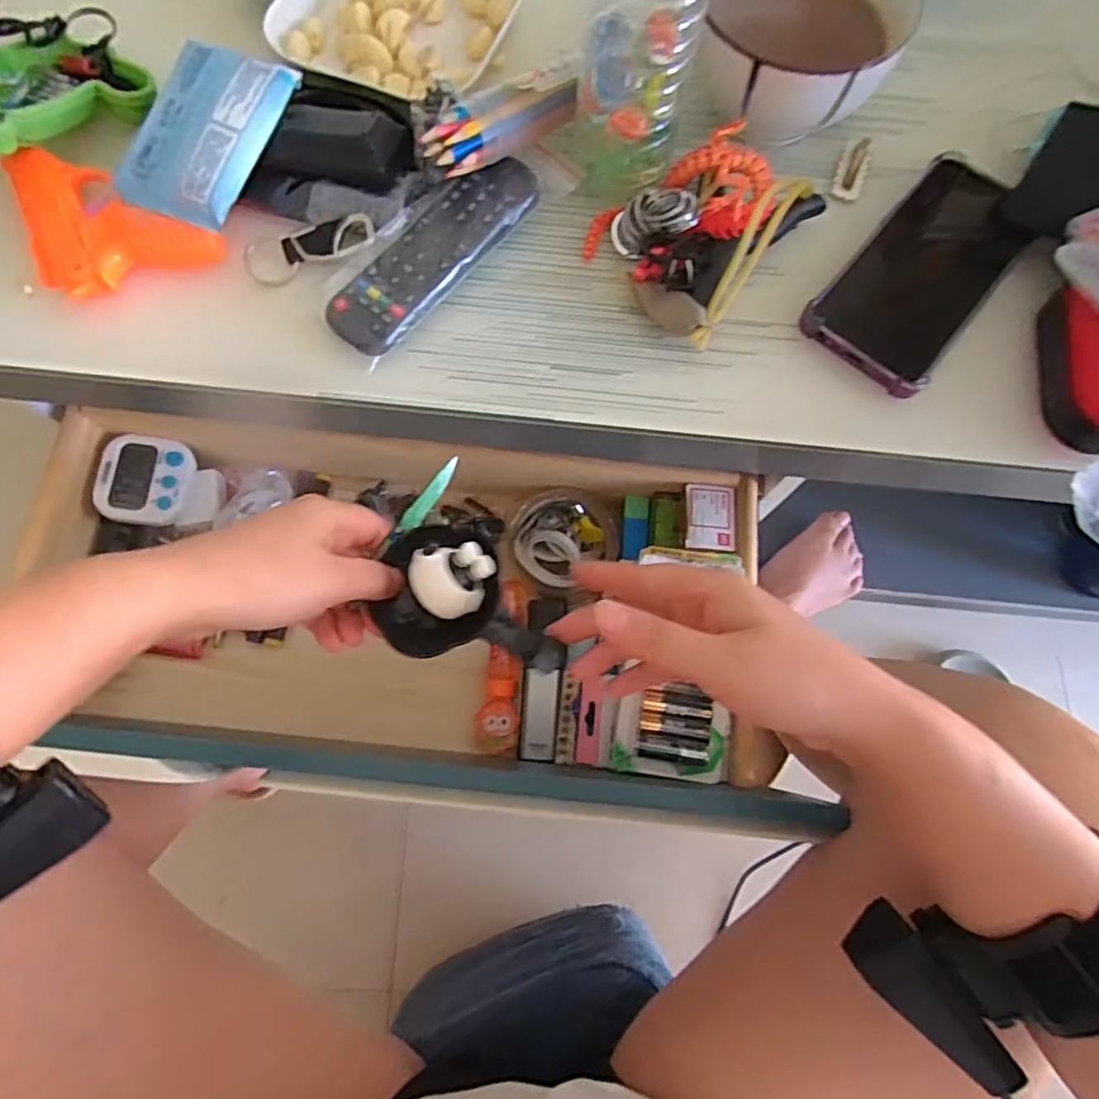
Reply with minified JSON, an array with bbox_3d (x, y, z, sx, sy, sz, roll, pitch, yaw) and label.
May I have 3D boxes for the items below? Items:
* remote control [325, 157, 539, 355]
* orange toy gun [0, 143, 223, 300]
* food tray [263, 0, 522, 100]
[{"bbox_3d":[-0.067,-0.174,0.365,0.048,0.013,0.145,39,76,9],"label":"remote control"},{"bbox_3d":[-0.254,-0.199,0.369,0.095,0.018,0.097,-24,76,-8],"label":"orange toy gun"},{"bbox_3d":[-0.098,-0.362,0.423,0.142,0.023,0.141,22,74,4],"label":"food tray"}]

